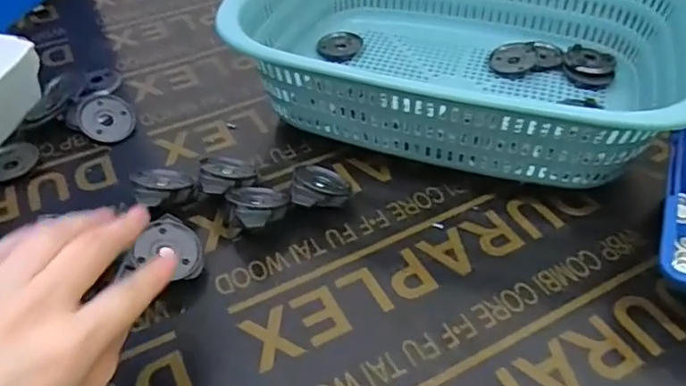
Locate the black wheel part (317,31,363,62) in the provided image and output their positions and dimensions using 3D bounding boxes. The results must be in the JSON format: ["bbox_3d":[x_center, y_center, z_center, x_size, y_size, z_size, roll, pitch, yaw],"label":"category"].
[{"bbox_3d":[-0.003,-0.138,0.528,0.040,0.013,0.040,0,45,3],"label":"black wheel part"}]

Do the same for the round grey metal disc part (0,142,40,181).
[{"bbox_3d":[-0.254,-0.026,0.433,0.038,0.010,0.034,0,45,3],"label":"round grey metal disc part"}]

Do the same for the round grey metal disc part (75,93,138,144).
[{"bbox_3d":[-0.194,-0.061,0.461,0.046,0.007,0.044,11,61,-20],"label":"round grey metal disc part"}]

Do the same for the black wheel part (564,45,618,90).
[{"bbox_3d":[0.214,-0.108,0.487,0.042,0.013,0.048,14,48,17],"label":"black wheel part"}]

